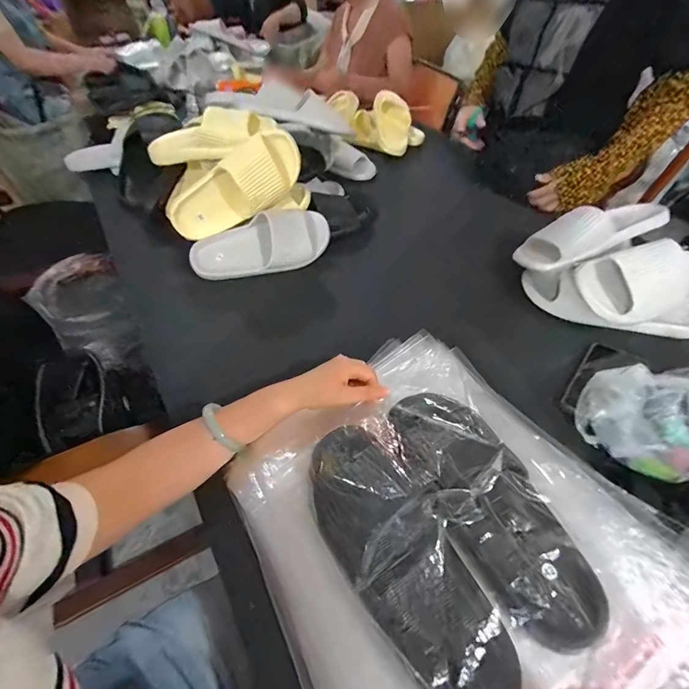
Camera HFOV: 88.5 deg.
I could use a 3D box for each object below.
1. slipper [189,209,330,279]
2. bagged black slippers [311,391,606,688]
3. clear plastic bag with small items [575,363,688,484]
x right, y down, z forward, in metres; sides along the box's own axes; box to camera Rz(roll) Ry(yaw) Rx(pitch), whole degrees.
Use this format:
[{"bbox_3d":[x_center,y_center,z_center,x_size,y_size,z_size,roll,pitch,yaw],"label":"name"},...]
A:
[{"bbox_3d":[-0.150,-0.176,0.641,0.252,0.103,0.075,-15,8,2],"label":"slipper"},{"bbox_3d":[0.088,0.162,0.329,0.189,0.055,0.245,-21,55,-18],"label":"bagged black slippers"},{"bbox_3d":[0.384,0.077,0.438,0.150,0.084,0.143,24,54,16],"label":"clear plastic bag with small items"}]

